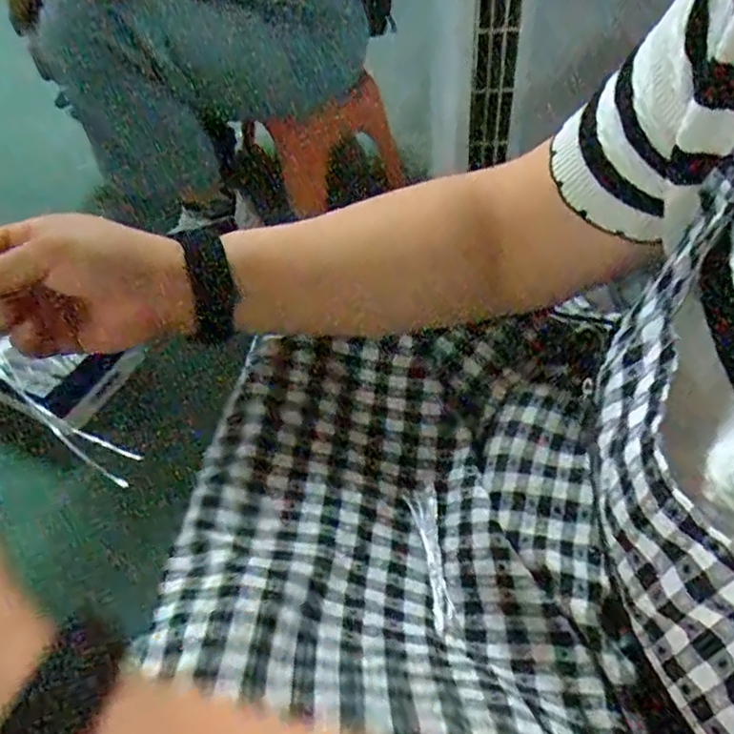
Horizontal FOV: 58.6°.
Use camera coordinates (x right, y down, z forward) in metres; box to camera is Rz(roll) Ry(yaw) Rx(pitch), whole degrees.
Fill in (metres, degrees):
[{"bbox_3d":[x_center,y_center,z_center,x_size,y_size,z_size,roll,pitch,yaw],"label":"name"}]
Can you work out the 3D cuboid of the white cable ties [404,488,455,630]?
[{"bbox_3d":[0.038,0.109,0.382,0.017,0.005,0.082,-9,51,-2],"label":"white cable ties"}]

